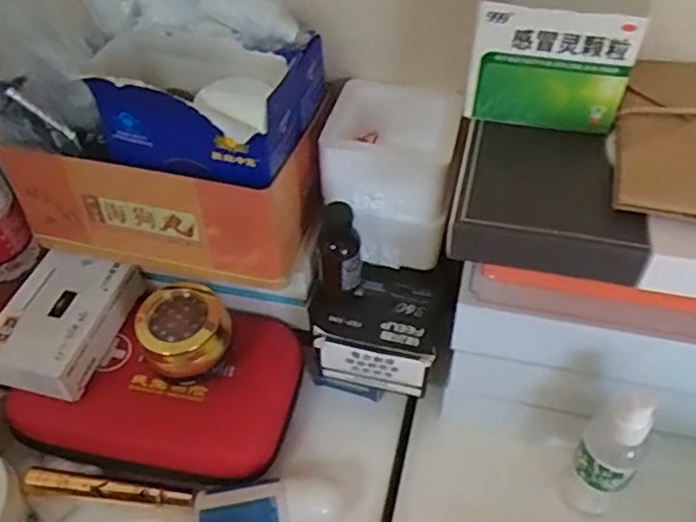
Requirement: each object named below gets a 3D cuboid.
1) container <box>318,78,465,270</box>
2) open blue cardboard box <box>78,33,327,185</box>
[{"bbox_3d":[0.034,-0.069,0.465,0.090,0.105,0.096,7,50,10],"label":"container"},{"bbox_3d":[-0.090,-0.112,0.399,0.118,0.069,0.119,10,50,12],"label":"open blue cardboard box"}]

